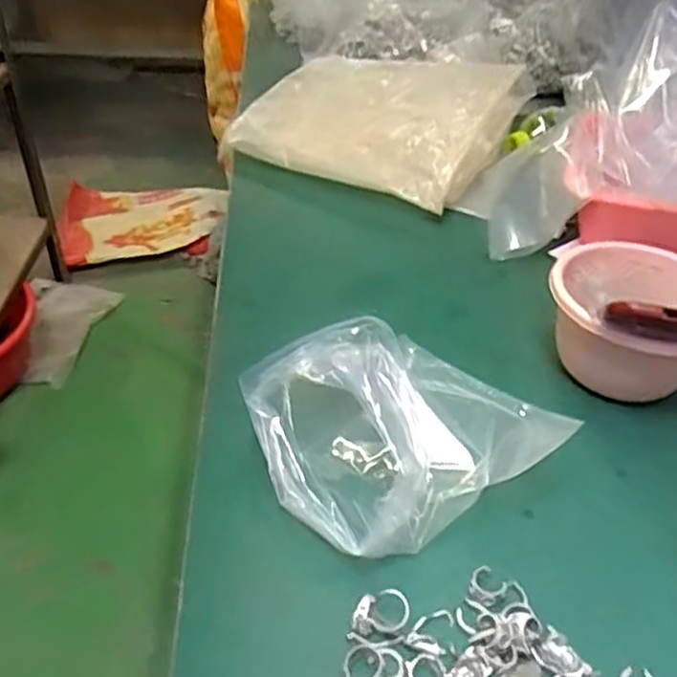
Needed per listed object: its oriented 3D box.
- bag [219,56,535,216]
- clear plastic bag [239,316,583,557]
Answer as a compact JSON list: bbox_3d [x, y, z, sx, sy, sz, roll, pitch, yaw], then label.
[{"bbox_3d":[0.041,-0.277,0.917,0.339,0.060,0.227,18,65,26],"label":"bag"},{"bbox_3d":[0.039,0.047,0.530,0.193,0.093,0.193,-16,43,-22],"label":"clear plastic bag"}]

